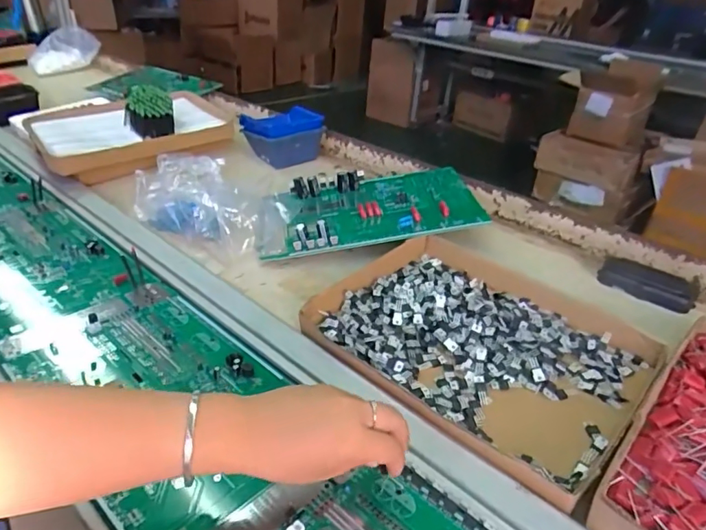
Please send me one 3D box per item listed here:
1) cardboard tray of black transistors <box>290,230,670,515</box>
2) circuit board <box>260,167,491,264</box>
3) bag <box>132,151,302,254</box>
[{"bbox_3d":[0.130,0.073,0.532,0.306,0.033,0.260,26,35,32],"label":"cardboard tray of black transistors"},{"bbox_3d":[0.024,-0.088,0.733,0.305,0.048,0.198,-7,34,1],"label":"circuit board"},{"bbox_3d":[-0.190,-0.098,0.748,0.232,0.079,0.159,23,34,27],"label":"bag"}]

